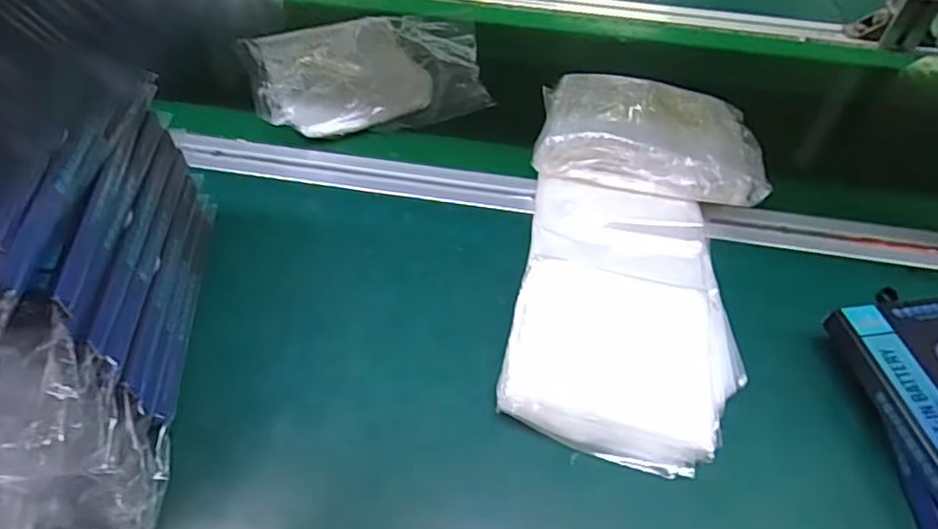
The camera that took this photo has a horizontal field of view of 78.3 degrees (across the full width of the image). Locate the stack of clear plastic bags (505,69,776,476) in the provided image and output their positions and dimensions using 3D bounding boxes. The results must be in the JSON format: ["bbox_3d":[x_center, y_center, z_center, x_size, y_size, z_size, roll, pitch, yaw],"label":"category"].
[{"bbox_3d":[0.128,-0.029,0.424,0.164,0.054,0.338,10,50,5],"label":"stack of clear plastic bags"}]

